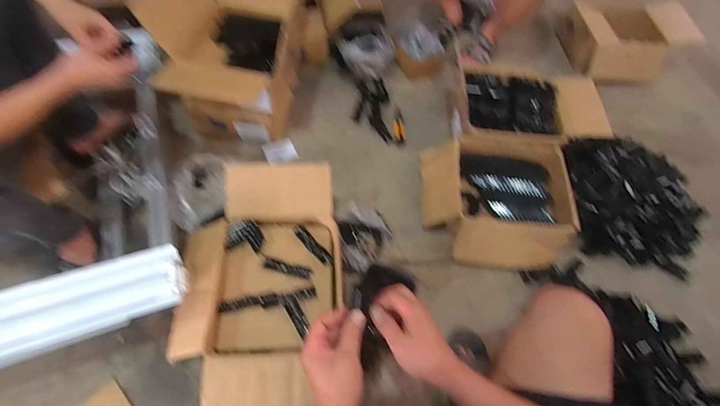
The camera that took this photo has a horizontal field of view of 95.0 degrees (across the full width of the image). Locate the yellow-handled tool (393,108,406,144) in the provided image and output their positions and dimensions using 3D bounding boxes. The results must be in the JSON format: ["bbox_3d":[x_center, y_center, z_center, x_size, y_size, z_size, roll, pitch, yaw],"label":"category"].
[{"bbox_3d":[0.136,-0.267,1.140,0.043,0.016,0.136,4,61,-2],"label":"yellow-handled tool"}]

